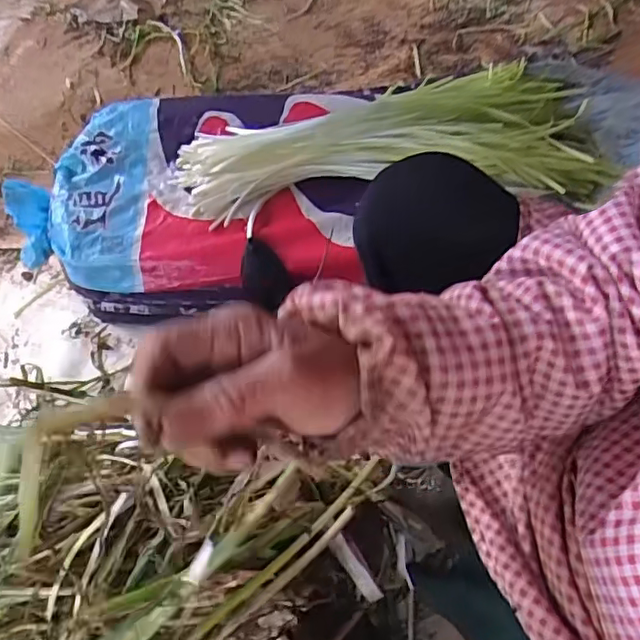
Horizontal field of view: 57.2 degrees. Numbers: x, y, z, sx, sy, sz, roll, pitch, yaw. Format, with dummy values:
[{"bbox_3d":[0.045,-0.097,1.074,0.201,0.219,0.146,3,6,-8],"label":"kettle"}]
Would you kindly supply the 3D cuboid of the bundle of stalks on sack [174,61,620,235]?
[{"bbox_3d":[0.099,-0.239,0.781,0.581,0.069,0.231,-12,58,-4],"label":"bundle of stalks on sack"}]

